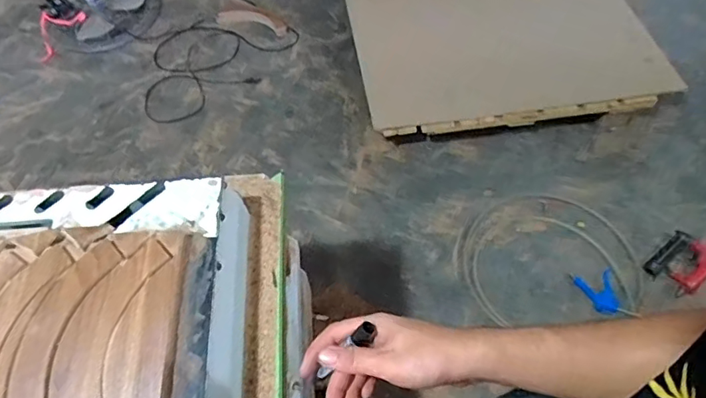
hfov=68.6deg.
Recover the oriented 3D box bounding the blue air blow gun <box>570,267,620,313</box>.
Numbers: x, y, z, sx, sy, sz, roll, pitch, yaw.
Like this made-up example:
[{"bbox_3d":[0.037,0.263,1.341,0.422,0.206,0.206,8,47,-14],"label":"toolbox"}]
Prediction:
[{"bbox_3d":[0.761,0.290,1.608,0.128,0.034,0.128,-11,57,-5],"label":"blue air blow gun"}]

